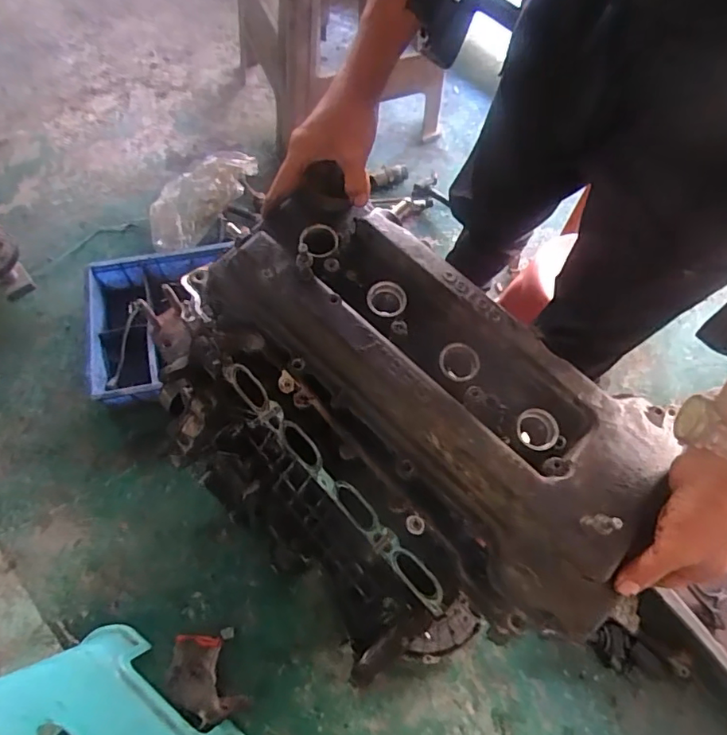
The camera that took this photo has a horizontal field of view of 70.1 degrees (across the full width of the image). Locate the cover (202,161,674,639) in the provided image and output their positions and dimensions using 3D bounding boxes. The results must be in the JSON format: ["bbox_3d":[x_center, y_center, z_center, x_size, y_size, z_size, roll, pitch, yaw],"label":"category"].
[{"bbox_3d":[0.050,0.013,0.485,0.431,0.119,0.190,40,70,14],"label":"cover"}]

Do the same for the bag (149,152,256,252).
[{"bbox_3d":[-0.395,-0.424,1.247,0.156,0.065,0.330,31,67,13],"label":"bag"}]

